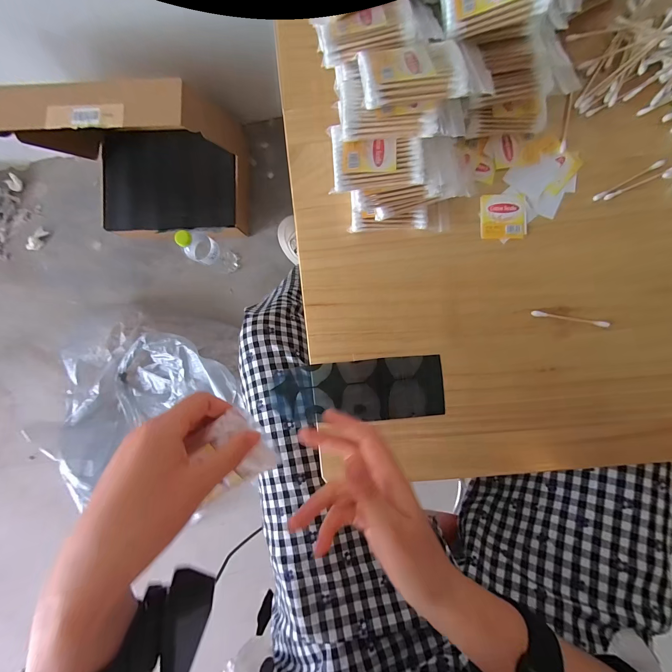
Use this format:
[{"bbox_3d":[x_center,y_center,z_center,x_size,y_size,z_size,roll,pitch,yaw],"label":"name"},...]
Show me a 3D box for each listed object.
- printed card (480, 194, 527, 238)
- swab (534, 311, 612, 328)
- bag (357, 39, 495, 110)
[{"bbox_3d":[0.164,-0.117,0.297,0.042,0.004,0.042,-1,89,2],"label":"printed card"},{"bbox_3d":[0.226,-0.017,0.294,0.071,0.009,0.007,10,90,2],"label":"swab"},{"bbox_3d":[0.064,-0.196,0.223,0.090,0.016,0.056,-4,77,0],"label":"bag"}]

